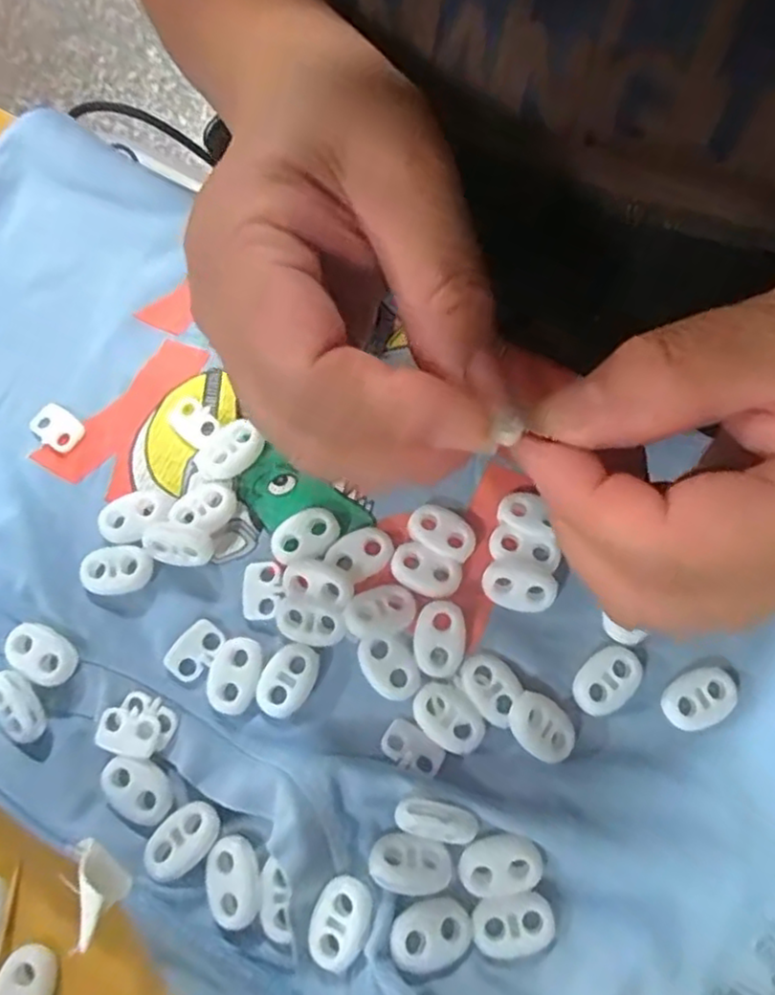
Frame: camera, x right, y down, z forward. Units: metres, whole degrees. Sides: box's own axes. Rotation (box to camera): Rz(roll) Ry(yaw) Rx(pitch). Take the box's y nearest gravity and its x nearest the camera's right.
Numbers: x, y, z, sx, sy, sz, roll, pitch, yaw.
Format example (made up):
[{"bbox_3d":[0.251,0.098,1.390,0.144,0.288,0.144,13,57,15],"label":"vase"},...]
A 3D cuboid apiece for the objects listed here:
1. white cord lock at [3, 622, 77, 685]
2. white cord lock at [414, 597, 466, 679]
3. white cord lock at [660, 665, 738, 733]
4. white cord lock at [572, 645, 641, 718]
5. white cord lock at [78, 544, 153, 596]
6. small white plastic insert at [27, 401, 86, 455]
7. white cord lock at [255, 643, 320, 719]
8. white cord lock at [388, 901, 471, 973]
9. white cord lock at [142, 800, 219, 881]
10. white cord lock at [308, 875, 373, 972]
[{"bbox_3d":[-0.104,0.047,0.203,0.021,0.004,0.015,32,55,1],"label":"white cord lock"},{"bbox_3d":[0.016,0.042,0.200,0.015,0.007,0.022,3,72,4],"label":"white cord lock"},{"bbox_3d":[0.092,0.058,0.196,0.022,0.004,0.014,-31,73,-7],"label":"white cord lock"},{"bbox_3d":[0.065,0.054,0.200,0.022,0.005,0.015,-42,75,-10],"label":"white cord lock"},{"bbox_3d":[-0.086,0.023,0.213,0.022,0.004,0.015,3,72,4],"label":"white cord lock"},{"bbox_3d":[-0.113,-0.024,0.229,0.020,0.004,0.013,37,78,14],"label":"small white plastic insert"},{"bbox_3d":[-0.030,0.055,0.202,0.015,0.004,0.022,27,75,11],"label":"white cord lock"},{"bbox_3d":[0.012,0.115,0.176,0.021,0.004,0.015,-13,72,-1],"label":"white cord lock"},{"bbox_3d":[-0.057,0.095,0.186,0.015,0.005,0.021,41,79,14],"label":"white cord lock"},{"bbox_3d":[-0.012,0.112,0.178,0.015,0.004,0.021,21,74,10],"label":"white cord lock"}]

